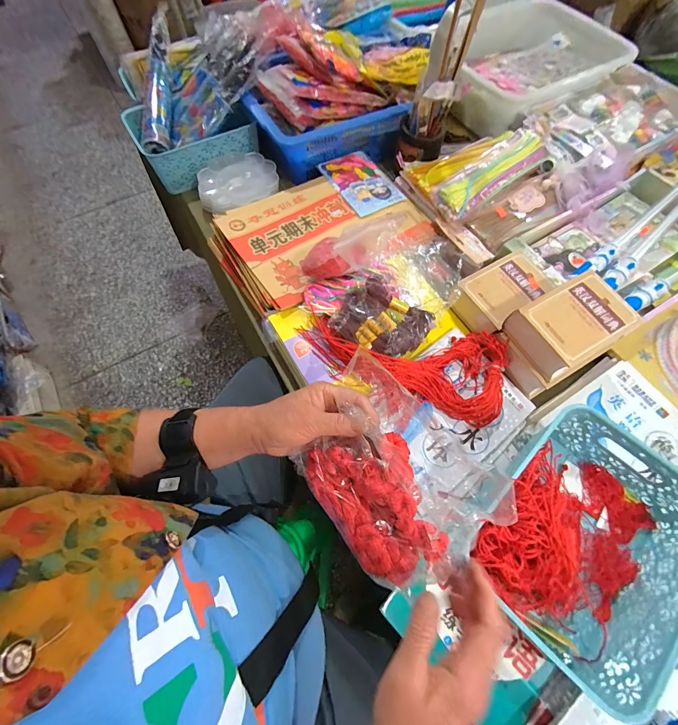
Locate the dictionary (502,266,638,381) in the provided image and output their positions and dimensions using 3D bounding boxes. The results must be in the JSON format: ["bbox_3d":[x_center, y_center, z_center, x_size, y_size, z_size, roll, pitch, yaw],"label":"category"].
[{"bbox_3d":[0.348,-0.057,0.515,0.149,0.057,0.115,-25,68,-11],"label":"dictionary"}]

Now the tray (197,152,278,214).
[{"bbox_3d":[-0.225,-0.400,0.766,0.168,0.035,0.179,41,71,17],"label":"tray"}]

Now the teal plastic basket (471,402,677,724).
[{"bbox_3d":[0.298,0.208,0.423,0.261,0.090,0.206,-40,71,-17],"label":"teal plastic basket"}]

